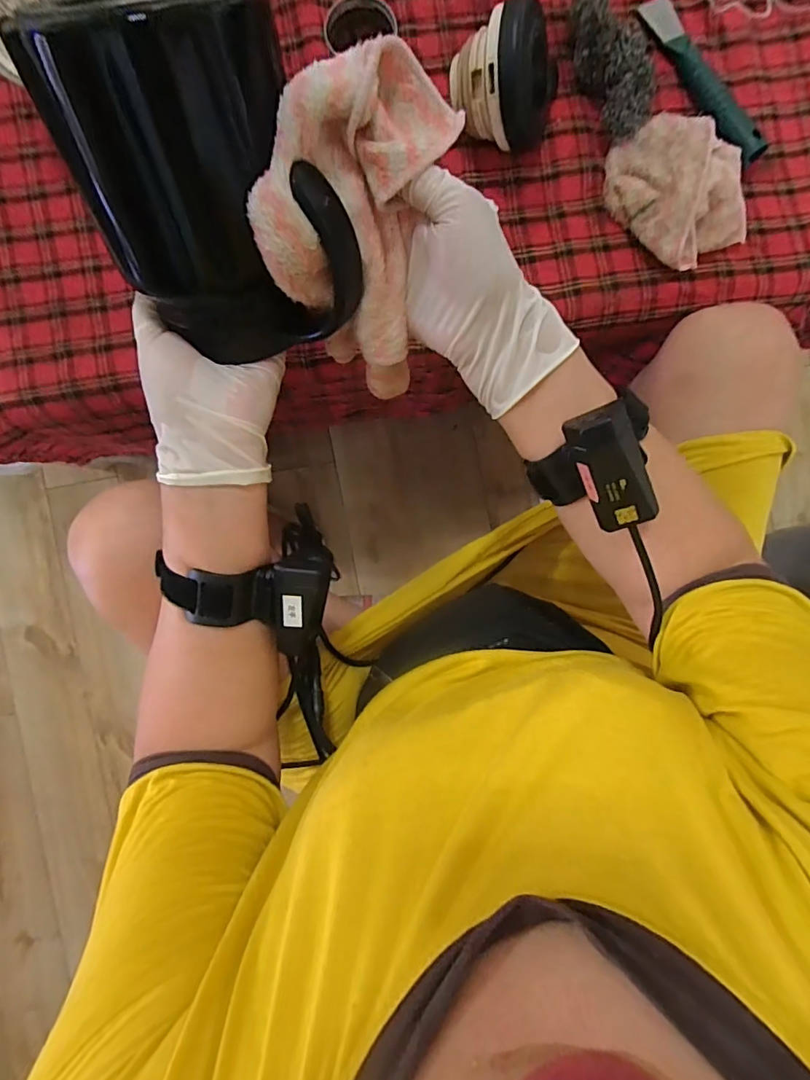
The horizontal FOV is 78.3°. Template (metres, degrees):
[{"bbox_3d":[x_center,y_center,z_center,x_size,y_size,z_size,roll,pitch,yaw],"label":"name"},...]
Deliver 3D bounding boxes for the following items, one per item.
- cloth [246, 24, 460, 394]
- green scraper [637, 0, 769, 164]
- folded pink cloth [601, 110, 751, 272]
[{"bbox_3d":[-0.027,-0.174,0.286,0.082,0.116,0.132,13,90,0],"label":"cloth"},{"bbox_3d":[0.253,-0.393,0.421,0.028,0.019,0.162,-29,91,-1],"label":"green scraper"},{"bbox_3d":[0.225,-0.291,0.411,0.088,0.037,0.115,-26,91,-2],"label":"folded pink cloth"}]

